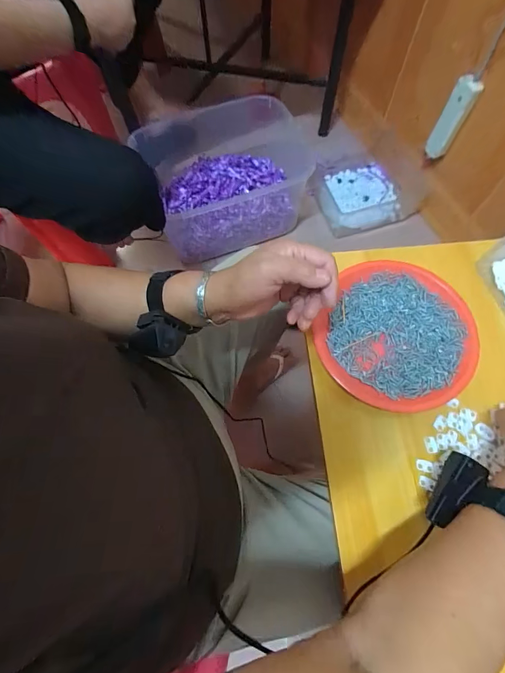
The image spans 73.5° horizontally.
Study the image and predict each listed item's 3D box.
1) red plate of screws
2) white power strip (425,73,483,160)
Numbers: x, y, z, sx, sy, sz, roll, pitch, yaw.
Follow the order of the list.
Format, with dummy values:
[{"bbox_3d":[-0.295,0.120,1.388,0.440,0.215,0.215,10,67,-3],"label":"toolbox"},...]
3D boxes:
[{"bbox_3d":[0.181,-0.005,0.425,0.176,0.022,0.193,-1,69,2],"label":"red plate of screws"},{"bbox_3d":[0.505,-0.548,0.866,0.059,0.199,0.026,23,71,10],"label":"white power strip"}]

